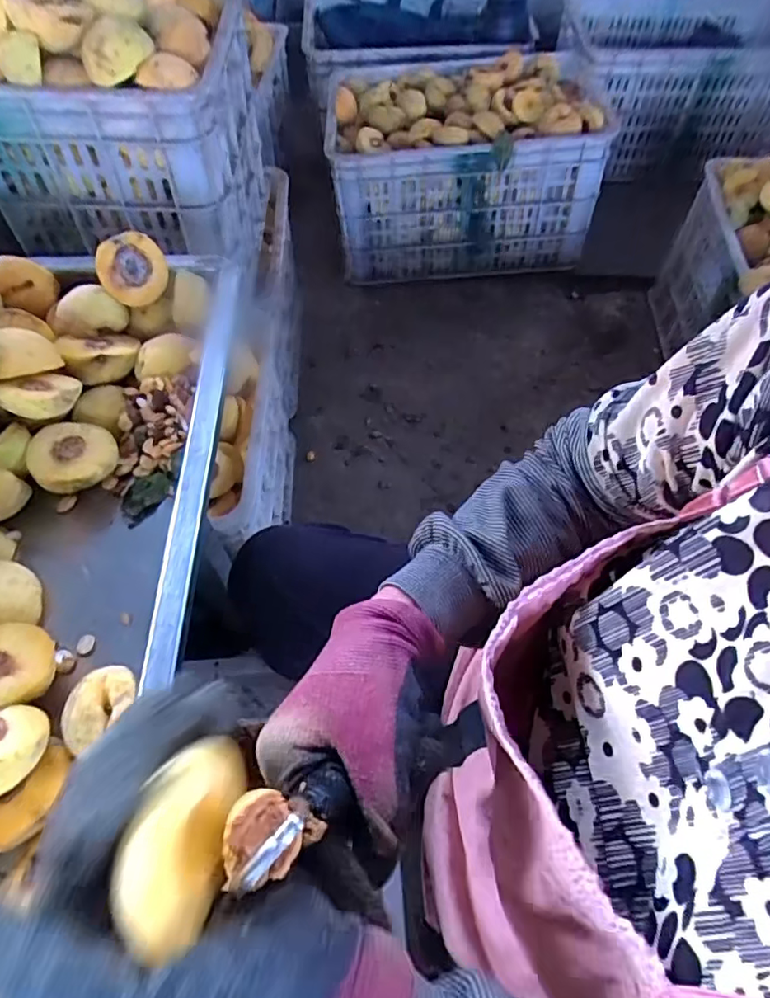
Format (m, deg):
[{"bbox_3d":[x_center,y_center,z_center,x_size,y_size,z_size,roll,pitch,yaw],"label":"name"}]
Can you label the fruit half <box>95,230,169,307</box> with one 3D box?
[{"bbox_3d":[-0.245,-0.224,0.561,0.060,0.061,0.032,-28,30,-2],"label":"fruit half"}]

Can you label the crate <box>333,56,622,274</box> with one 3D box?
[{"bbox_3d":[0.179,-0.719,1.223,0.603,0.286,0.391,-9,58,-6],"label":"crate"}]

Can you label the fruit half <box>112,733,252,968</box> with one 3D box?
[{"bbox_3d":[-0.070,0.116,0.202,0.023,0.041,0.061,12,59,7],"label":"fruit half"}]

